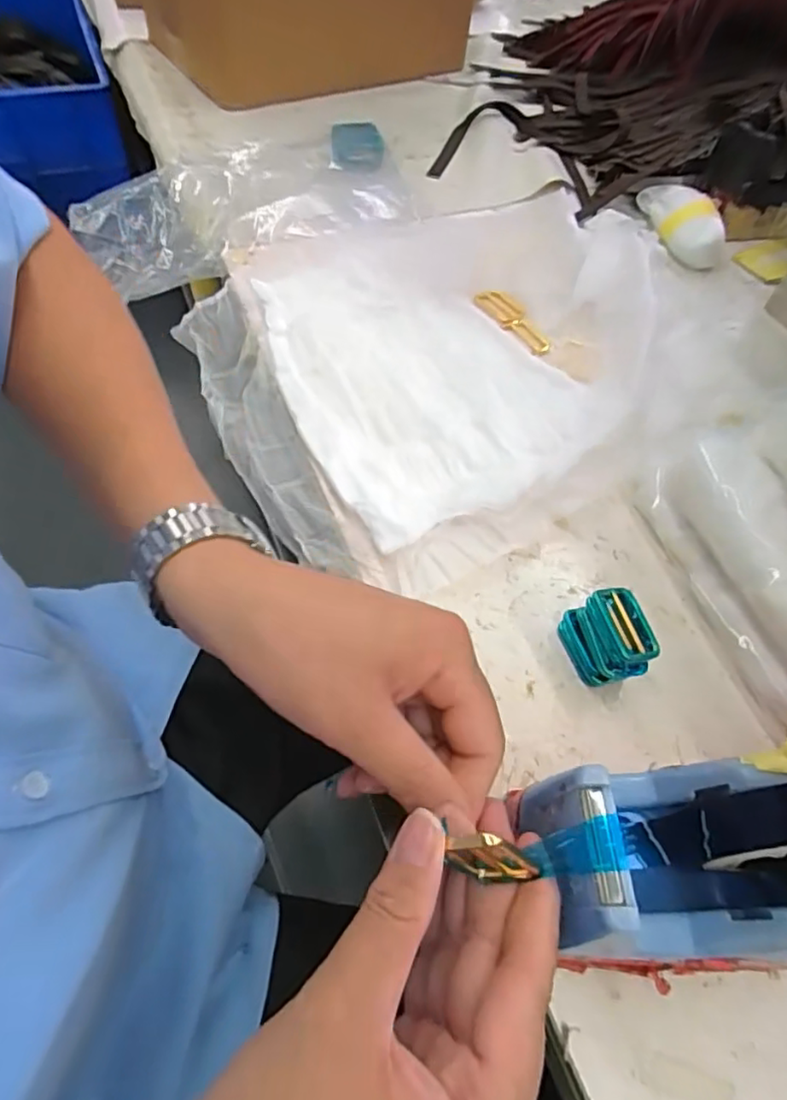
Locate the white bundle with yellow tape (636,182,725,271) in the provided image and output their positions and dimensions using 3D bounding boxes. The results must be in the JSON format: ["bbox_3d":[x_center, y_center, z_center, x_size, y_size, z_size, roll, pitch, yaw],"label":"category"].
[{"bbox_3d":[0.298,-0.340,0.621,0.055,0.036,0.110,-4,57,-6],"label":"white bundle with yellow tape"}]

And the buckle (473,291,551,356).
[{"bbox_3d":[0.110,-0.204,0.535,0.034,0.008,0.089,-24,62,-18],"label":"buckle"}]

